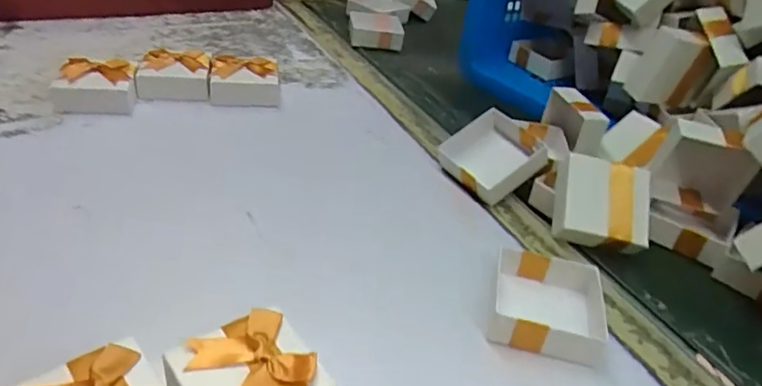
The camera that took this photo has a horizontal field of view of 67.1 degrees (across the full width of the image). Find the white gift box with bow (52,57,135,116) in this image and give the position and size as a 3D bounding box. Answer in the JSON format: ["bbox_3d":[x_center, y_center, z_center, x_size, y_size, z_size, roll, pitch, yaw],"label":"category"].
[{"bbox_3d":[-0.285,-0.103,0.576,0.074,0.040,0.054,6,35,-4],"label":"white gift box with bow"}]

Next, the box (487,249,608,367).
[{"bbox_3d":[0.114,0.078,0.394,0.071,0.031,0.073,11,34,8],"label":"box"}]

